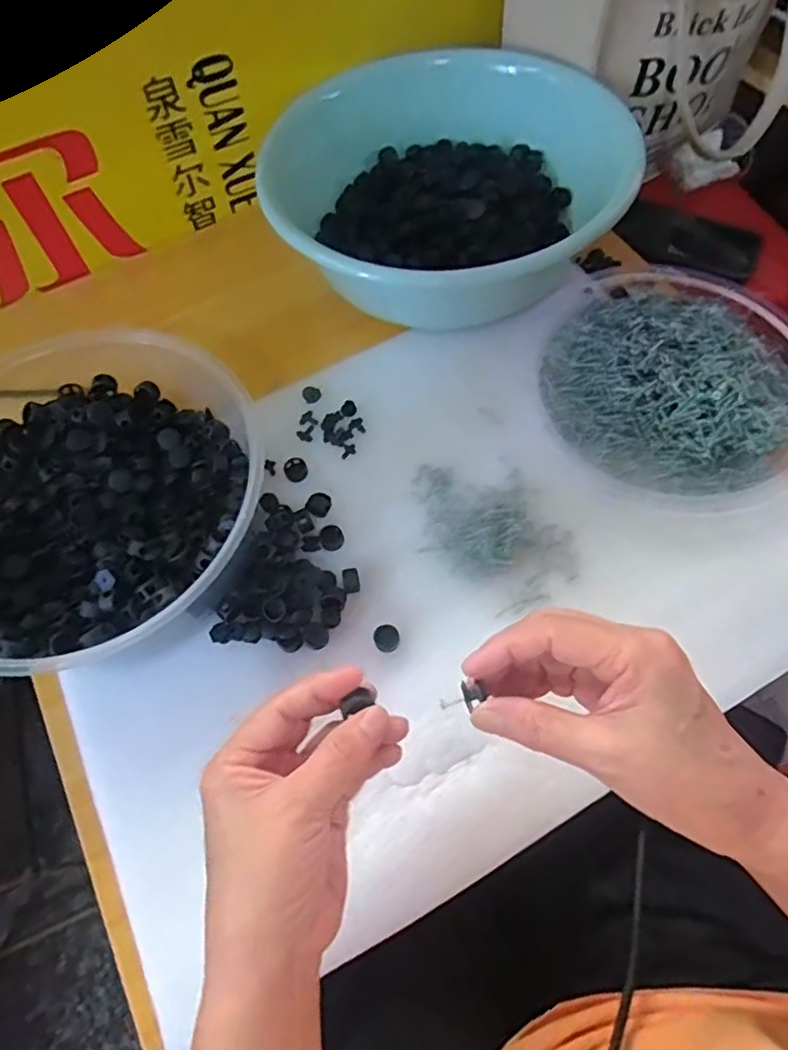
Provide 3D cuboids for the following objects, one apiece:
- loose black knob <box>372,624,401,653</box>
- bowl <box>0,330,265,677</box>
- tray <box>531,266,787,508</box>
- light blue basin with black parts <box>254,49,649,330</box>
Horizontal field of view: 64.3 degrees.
[{"bbox_3d":[-0.005,0.077,0.428,0.018,0.010,0.018,-1,64,2],"label":"loose black knob"},{"bbox_3d":[-0.213,-0.014,0.432,0.215,0.078,0.229,-1,64,2],"label":"bowl"},{"bbox_3d":[0.229,-0.121,0.486,0.225,0.039,0.217,-1,64,2],"label":"tray"},{"bbox_3d":[0.036,-0.292,0.535,0.280,0.097,0.222,-25,65,-10],"label":"light blue basin with black parts"}]

